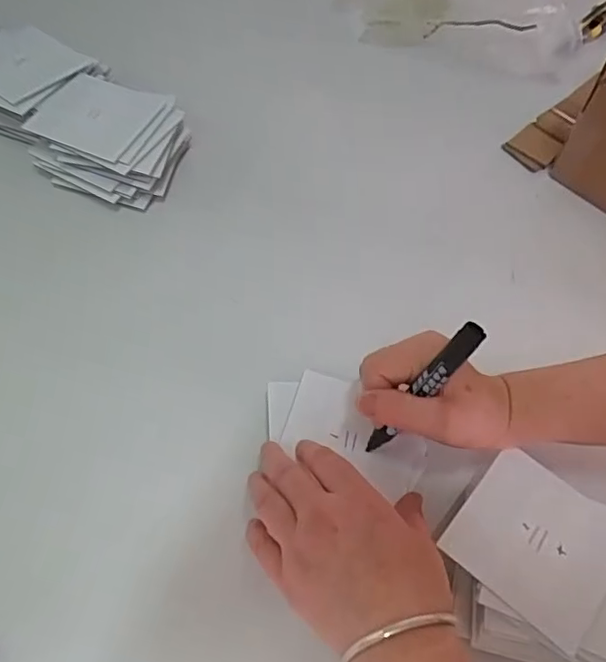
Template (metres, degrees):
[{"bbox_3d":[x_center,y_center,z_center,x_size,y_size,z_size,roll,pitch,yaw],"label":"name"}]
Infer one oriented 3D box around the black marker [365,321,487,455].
[{"bbox_3d":[0.070,0.040,0.354,0.011,0.119,0.015,-6,50,-42],"label":"black marker"}]

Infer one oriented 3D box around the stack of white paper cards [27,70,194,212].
[{"bbox_3d":[-0.174,-0.181,0.534,0.126,0.044,0.124,21,57,7],"label":"stack of white paper cards"}]

